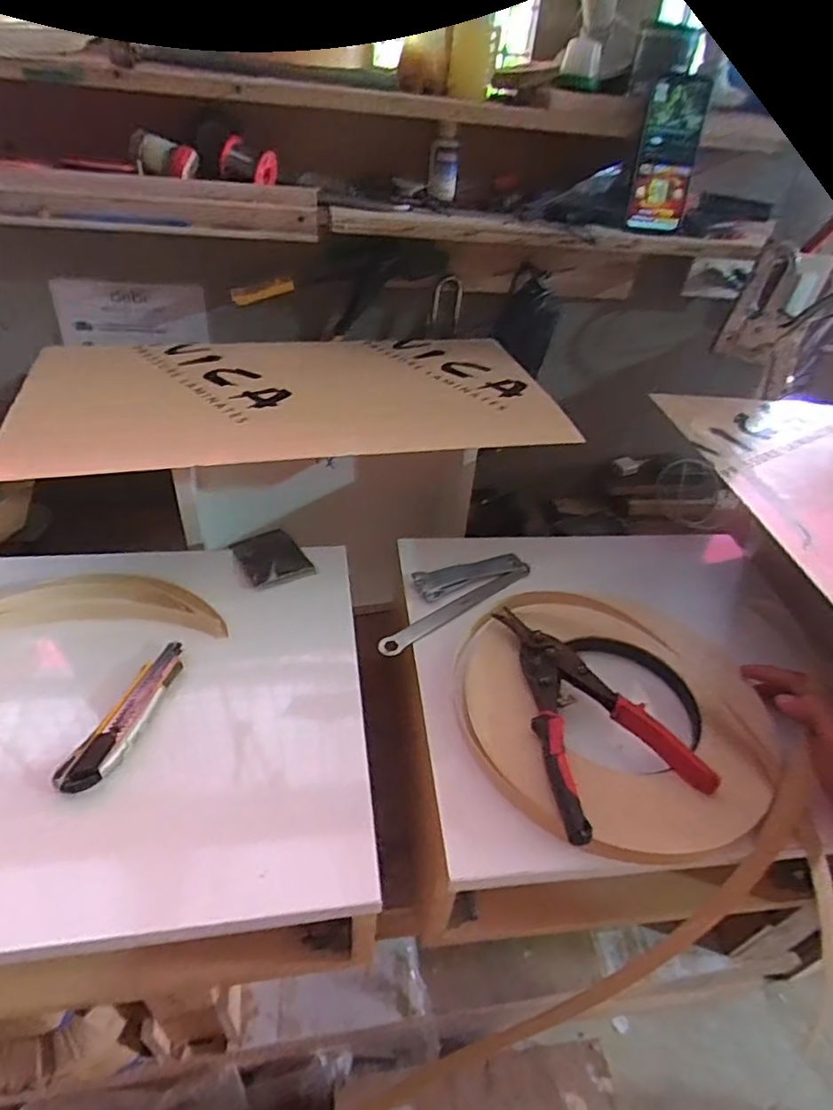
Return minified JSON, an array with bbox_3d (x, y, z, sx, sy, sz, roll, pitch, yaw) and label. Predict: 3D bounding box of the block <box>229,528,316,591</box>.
[{"bbox_3d":[-0.171,0.001,0.709,0.072,0.011,0.103,-20,39,-29],"label":"block"}]

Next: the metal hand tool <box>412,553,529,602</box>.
[{"bbox_3d":[0.064,0.022,0.707,0.139,0.011,0.041,-15,45,-25],"label":"metal hand tool"}]

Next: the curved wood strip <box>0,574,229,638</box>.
[{"bbox_3d":[-0.325,0.052,0.610,0.253,0.019,0.075,-2,41,-11],"label":"curved wood strip"}]

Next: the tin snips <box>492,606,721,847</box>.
[{"bbox_3d":[0.137,0.129,0.548,0.132,0.032,0.226,-11,44,-21],"label":"tin snips"}]

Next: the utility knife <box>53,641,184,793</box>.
[{"bbox_3d":[-0.246,0.133,0.524,0.032,0.012,0.152,14,41,8],"label":"utility knife"}]

